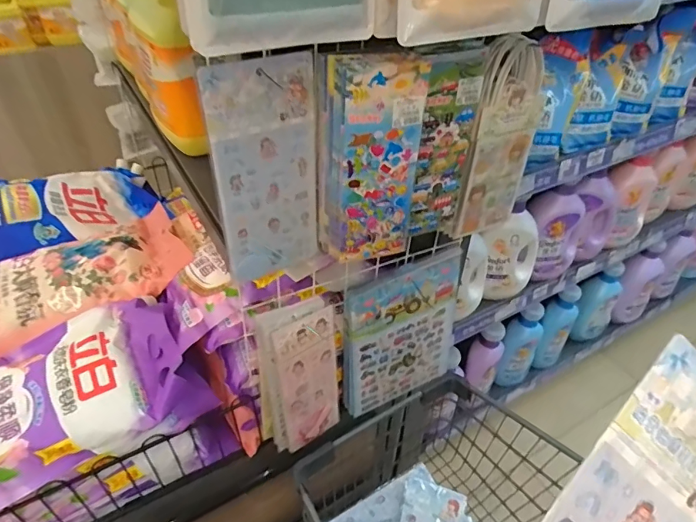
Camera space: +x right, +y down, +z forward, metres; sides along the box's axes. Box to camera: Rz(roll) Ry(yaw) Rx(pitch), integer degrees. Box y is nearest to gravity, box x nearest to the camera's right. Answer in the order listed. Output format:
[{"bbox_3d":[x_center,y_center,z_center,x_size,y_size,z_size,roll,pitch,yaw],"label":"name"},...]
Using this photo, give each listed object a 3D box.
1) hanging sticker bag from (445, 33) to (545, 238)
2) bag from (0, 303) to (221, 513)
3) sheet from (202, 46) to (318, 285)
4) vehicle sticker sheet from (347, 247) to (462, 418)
[{"bbox_3d":[0.200,-0.153,0.628,0.117,0.272,0.017,-17,42,-19],"label":"hanging sticker bag"},{"bbox_3d":[-0.445,0.195,0.712,0.367,0.084,0.259,-21,46,-25],"label":"bag"},{"bbox_3d":[-0.092,-0.092,0.538,0.119,0.269,0.012,-21,46,-25],"label":"sheet"},{"bbox_3d":[0.104,0.142,0.858,0.235,0.317,0.016,-20,40,-24],"label":"vehicle sticker sheet"}]

